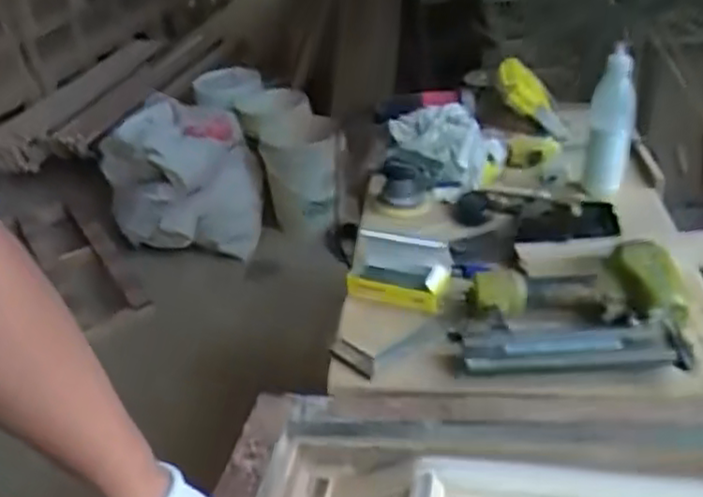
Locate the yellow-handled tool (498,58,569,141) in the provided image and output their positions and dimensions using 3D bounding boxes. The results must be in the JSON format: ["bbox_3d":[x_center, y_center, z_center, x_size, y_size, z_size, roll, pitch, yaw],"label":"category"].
[{"bbox_3d":[0.338,-0.276,1.311,0.058,0.232,0.055,-53,41,3],"label":"yellow-handled tool"}]

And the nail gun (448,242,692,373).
[{"bbox_3d":[0.265,0.075,0.846,0.272,0.057,0.174,-1,33,7],"label":"nail gun"}]

